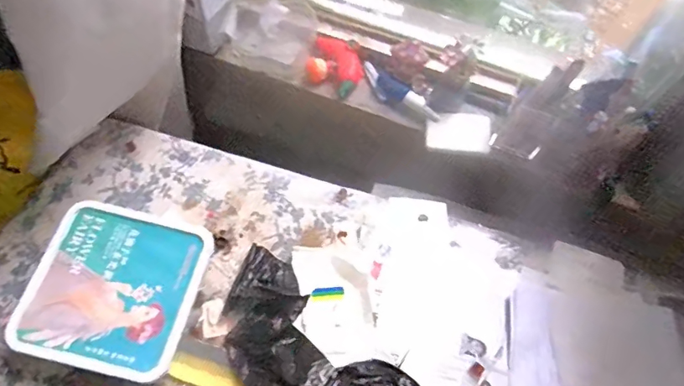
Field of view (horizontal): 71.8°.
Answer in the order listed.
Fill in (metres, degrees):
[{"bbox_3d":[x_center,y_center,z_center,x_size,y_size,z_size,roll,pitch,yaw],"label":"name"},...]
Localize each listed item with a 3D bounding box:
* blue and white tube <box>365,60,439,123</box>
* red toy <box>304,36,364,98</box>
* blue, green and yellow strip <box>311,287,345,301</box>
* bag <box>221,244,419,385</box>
[{"bbox_3d":[0.084,-0.152,0.719,0.144,0.014,0.038,40,66,18],"label":"blue and white tube"},{"bbox_3d":[-0.008,-0.201,0.736,0.085,0.041,0.074,28,66,13],"label":"red toy"},{"bbox_3d":[-0.019,0.131,0.615,0.042,0.004,0.017,-5,61,-5],"label":"blue, green and yellow strip"},{"bbox_3d":[-0.023,0.205,0.559,0.327,0.090,0.140,34,65,15],"label":"bag"}]

